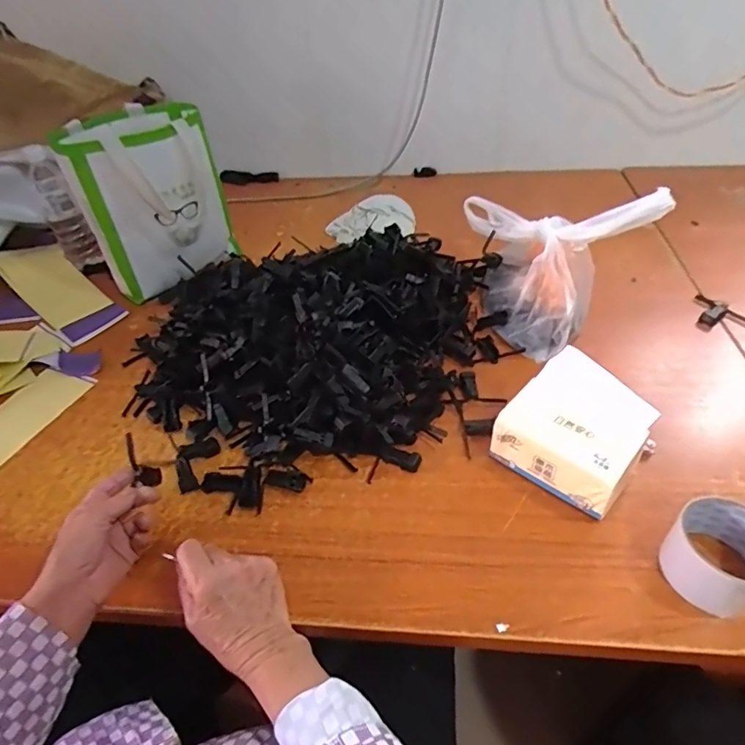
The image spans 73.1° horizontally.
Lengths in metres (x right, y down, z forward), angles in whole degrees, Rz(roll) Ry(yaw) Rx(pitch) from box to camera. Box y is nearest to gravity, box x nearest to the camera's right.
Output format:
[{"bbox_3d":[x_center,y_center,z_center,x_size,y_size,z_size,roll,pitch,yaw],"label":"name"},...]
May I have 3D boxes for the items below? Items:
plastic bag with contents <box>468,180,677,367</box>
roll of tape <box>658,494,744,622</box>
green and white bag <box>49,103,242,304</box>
[{"bbox_3d":[0.252,-0.180,0.725,0.173,0.185,0.247,-10,44,-4],"label":"plastic bag with contents"},{"bbox_3d":[0.317,0.166,0.457,0.088,0.055,0.083,-3,44,3],"label":"roll of tape"},{"bbox_3d":[-0.369,-0.284,0.852,0.218,0.255,0.211,-25,47,-18],"label":"green and white bag"}]

